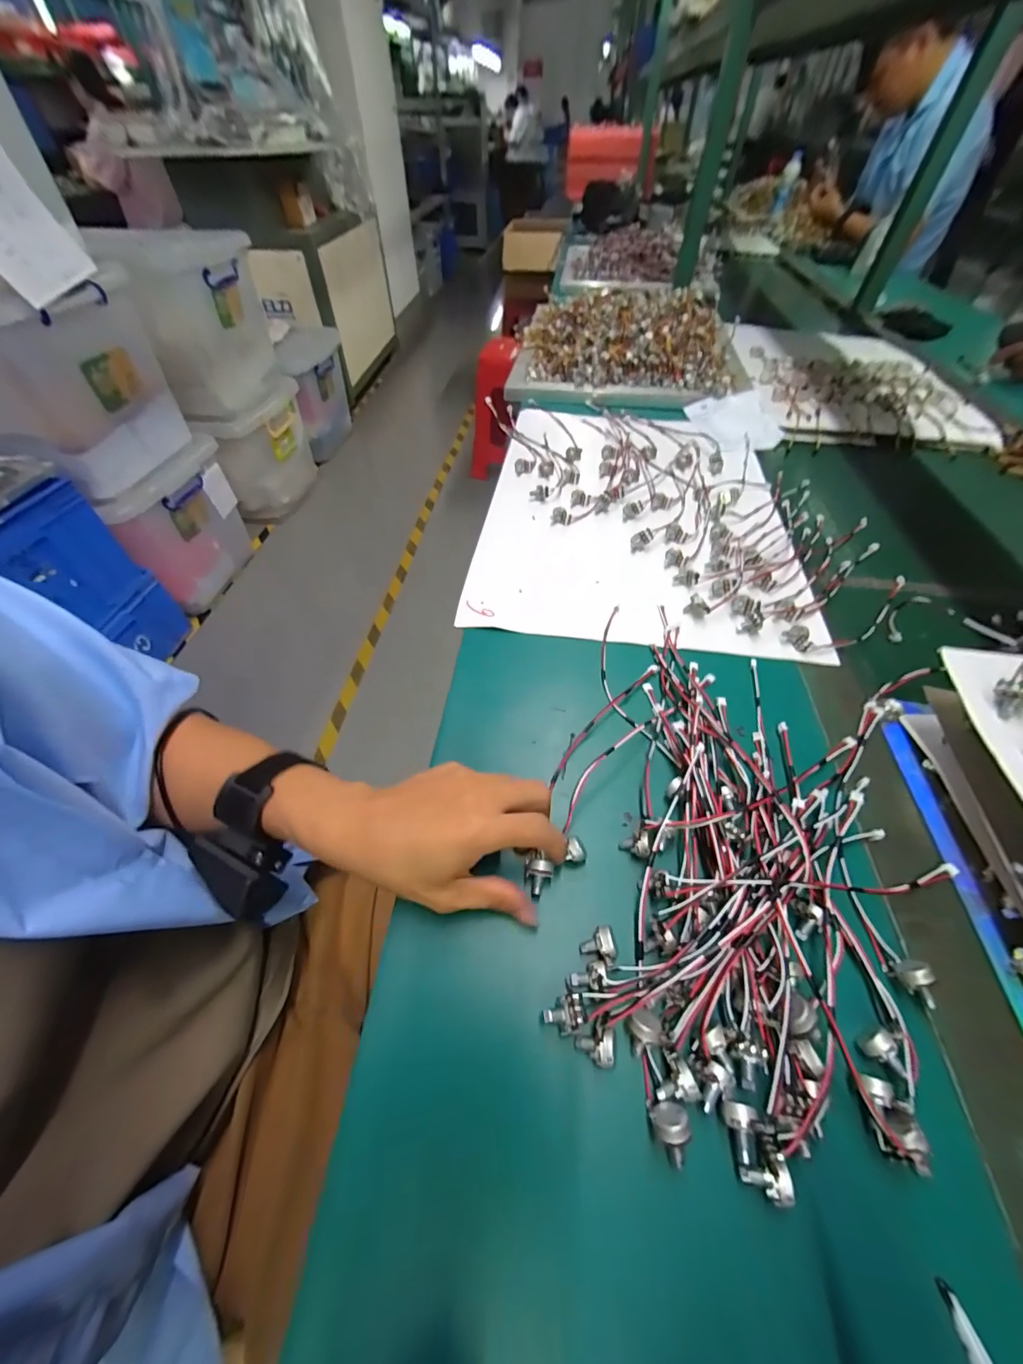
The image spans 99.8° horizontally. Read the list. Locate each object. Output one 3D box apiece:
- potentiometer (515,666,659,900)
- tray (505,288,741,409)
[{"bbox_3d":[0.061,0.056,0.328,0.038,0.018,0.218,23,51,16],"label":"potentiometer"},{"bbox_3d":[0.215,-0.635,0.804,0.406,0.074,0.347,6,54,5],"label":"tray"}]

